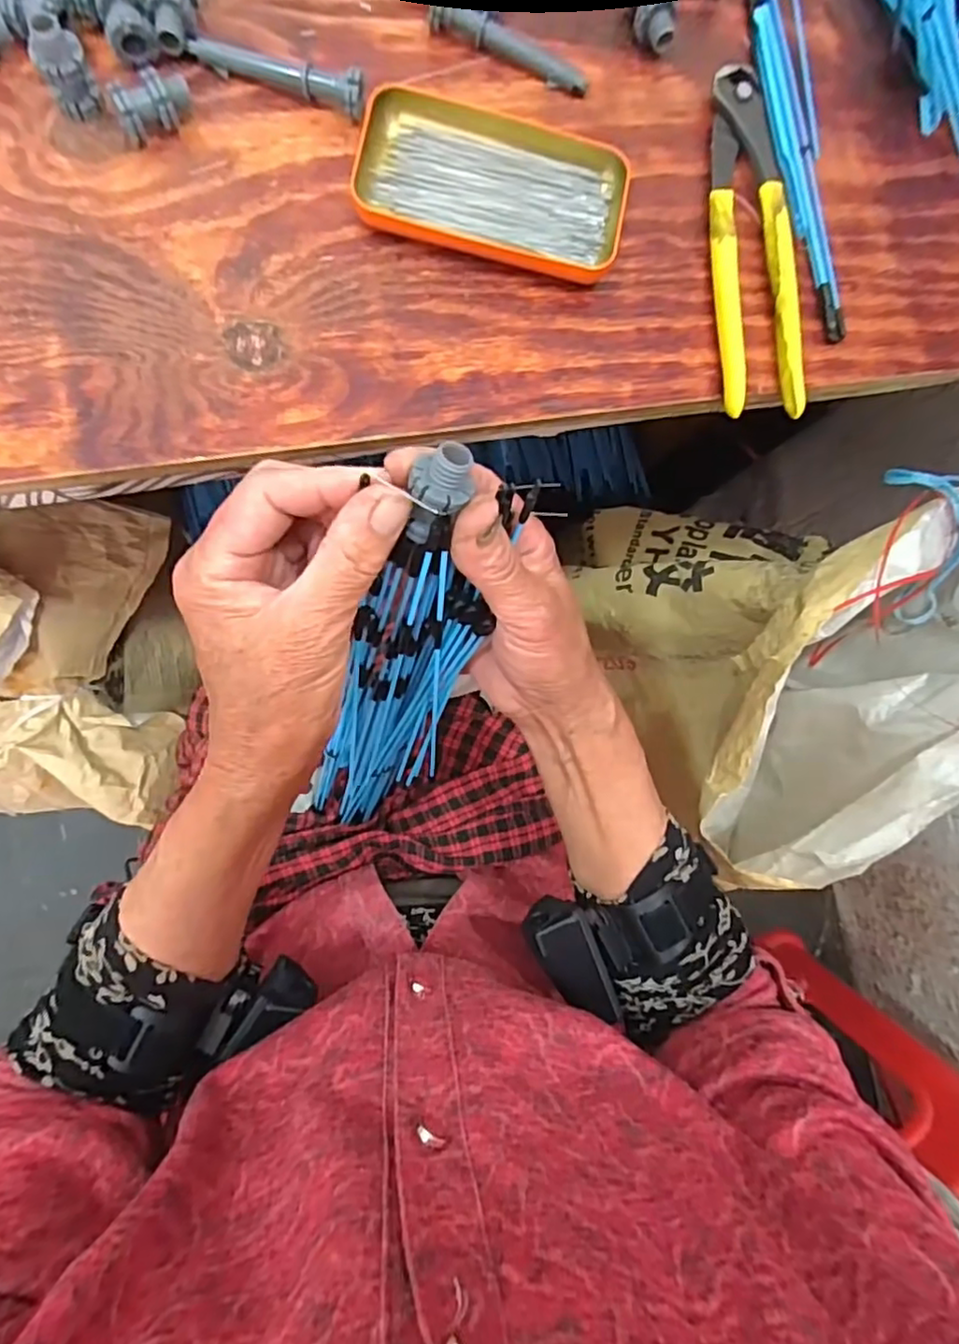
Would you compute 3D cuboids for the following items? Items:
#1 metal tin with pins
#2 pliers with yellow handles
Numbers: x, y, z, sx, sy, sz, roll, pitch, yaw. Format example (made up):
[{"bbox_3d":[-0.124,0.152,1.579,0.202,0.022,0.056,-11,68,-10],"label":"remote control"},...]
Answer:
[{"bbox_3d":[0.008,-0.267,0.343,0.141,0.018,0.081,10,84,-7],"label":"metal tin with pins"},{"bbox_3d":[0.156,-0.249,0.367,0.045,0.019,0.204,-4,85,-8],"label":"pliers with yellow handles"}]

